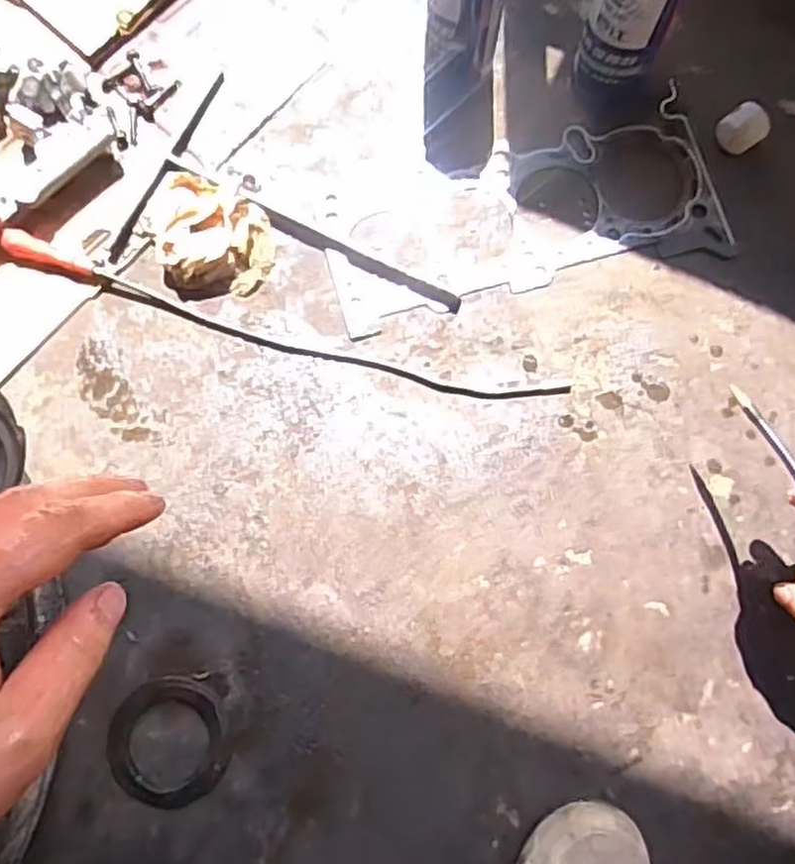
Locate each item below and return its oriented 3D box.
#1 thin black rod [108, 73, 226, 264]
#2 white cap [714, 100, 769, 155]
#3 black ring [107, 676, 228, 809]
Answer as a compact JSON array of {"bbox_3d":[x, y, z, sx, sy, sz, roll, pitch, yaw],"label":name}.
[{"bbox_3d":[-0.208,-0.242,0.643,0.013,0.006,0.201,25,81,3],"label":"thin black rod"},{"bbox_3d":[0.310,-0.273,0.636,0.032,0.035,0.037,-41,83,-7],"label":"white cap"},{"bbox_3d":[-0.184,0.248,0.567,0.092,0.006,0.097,0,80,-1],"label":"black ring"}]

